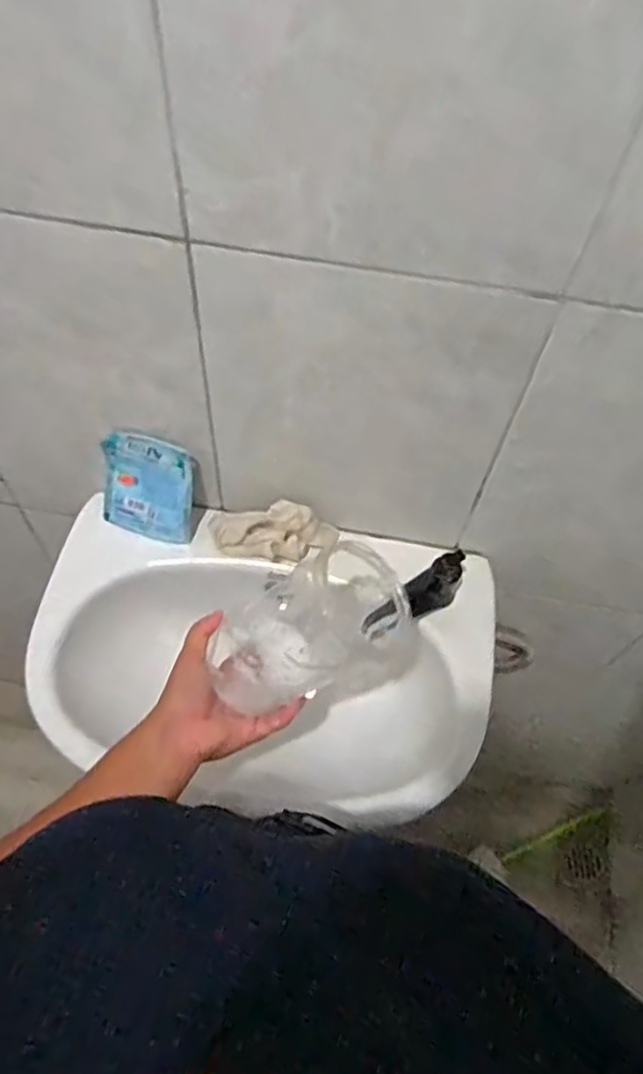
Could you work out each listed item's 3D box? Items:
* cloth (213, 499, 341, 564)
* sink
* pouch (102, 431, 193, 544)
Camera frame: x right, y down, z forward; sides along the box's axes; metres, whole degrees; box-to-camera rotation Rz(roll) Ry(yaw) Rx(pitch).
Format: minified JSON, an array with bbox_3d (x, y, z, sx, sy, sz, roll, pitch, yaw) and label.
[{"bbox_3d":[-0.049,-0.006,0.688,0.128,0.051,0.054,10,60,2],"label":"cloth"},{"bbox_3d":[-0.059,0.133,0.724,0.446,0.151,0.266,11,60,3],"label":"sink"},{"bbox_3d":[-0.172,-0.051,0.682,0.094,0.115,0.021,19,35,11],"label":"pouch"}]

